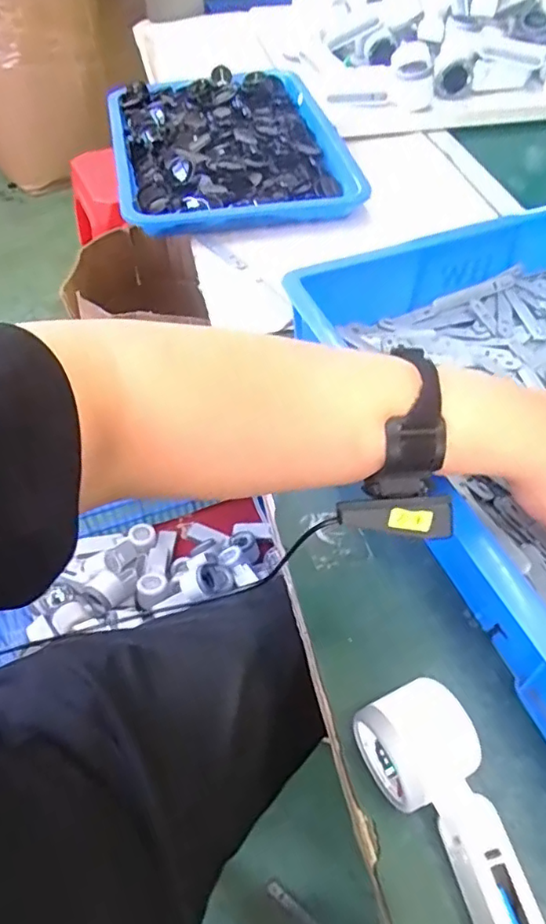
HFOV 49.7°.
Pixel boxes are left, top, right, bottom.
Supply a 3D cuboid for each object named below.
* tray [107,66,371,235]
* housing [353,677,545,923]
[{"bbox_3d":[-0.074,-0.499,0.898,0.333,0.050,0.470,-10,51,-9],"label":"tray"},{"bbox_3d":[0.111,0.210,0.330,0.059,0.046,0.163,-24,55,-13],"label":"housing"}]

